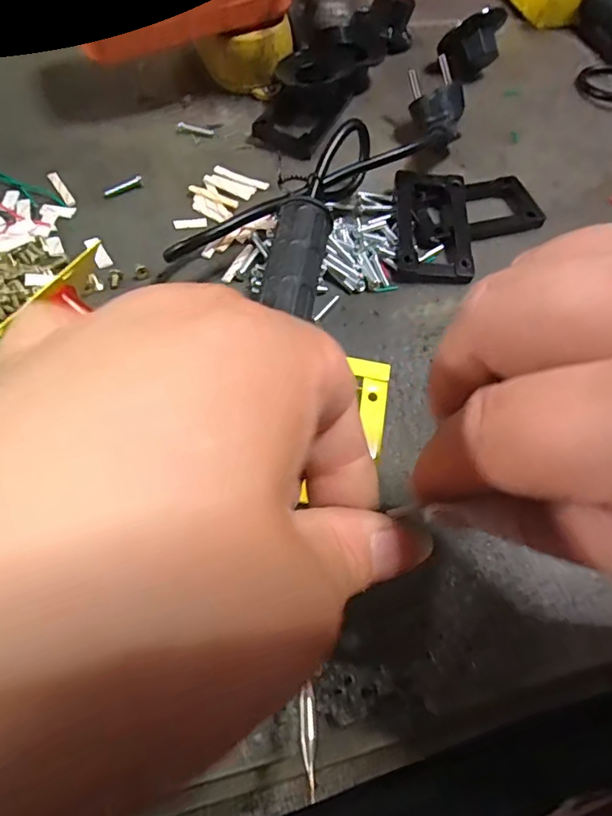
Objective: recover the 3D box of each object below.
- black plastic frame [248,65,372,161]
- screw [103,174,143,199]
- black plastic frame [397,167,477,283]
[{"bbox_3d":[0.005,-0.207,0.330,0.045,0.022,0.105,24,63,9],"label":"black plastic frame"},{"bbox_3d":[-0.106,-0.128,0.293,0.024,0.005,0.004,-32,68,-19],"label":"screw"},{"bbox_3d":[0.072,-0.102,0.286,0.040,0.013,0.080,2,62,-2],"label":"black plastic frame"}]

